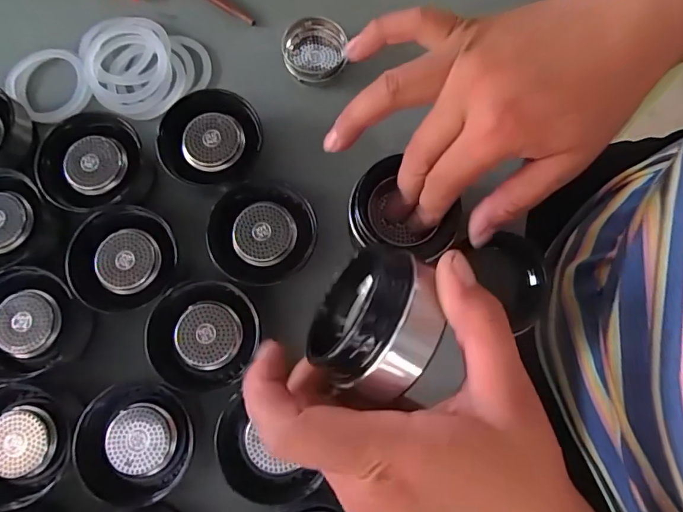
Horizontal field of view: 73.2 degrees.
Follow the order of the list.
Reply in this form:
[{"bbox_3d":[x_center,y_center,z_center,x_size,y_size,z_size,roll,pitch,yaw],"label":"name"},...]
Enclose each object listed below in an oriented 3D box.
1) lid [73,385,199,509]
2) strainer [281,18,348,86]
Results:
[{"bbox_3d":[-0.123,0.110,0.273,0.068,0.022,0.063,0,79,0],"label":"lid"},{"bbox_3d":[-0.019,-0.145,0.328,0.042,0.021,0.045,0,79,0],"label":"strainer"}]

